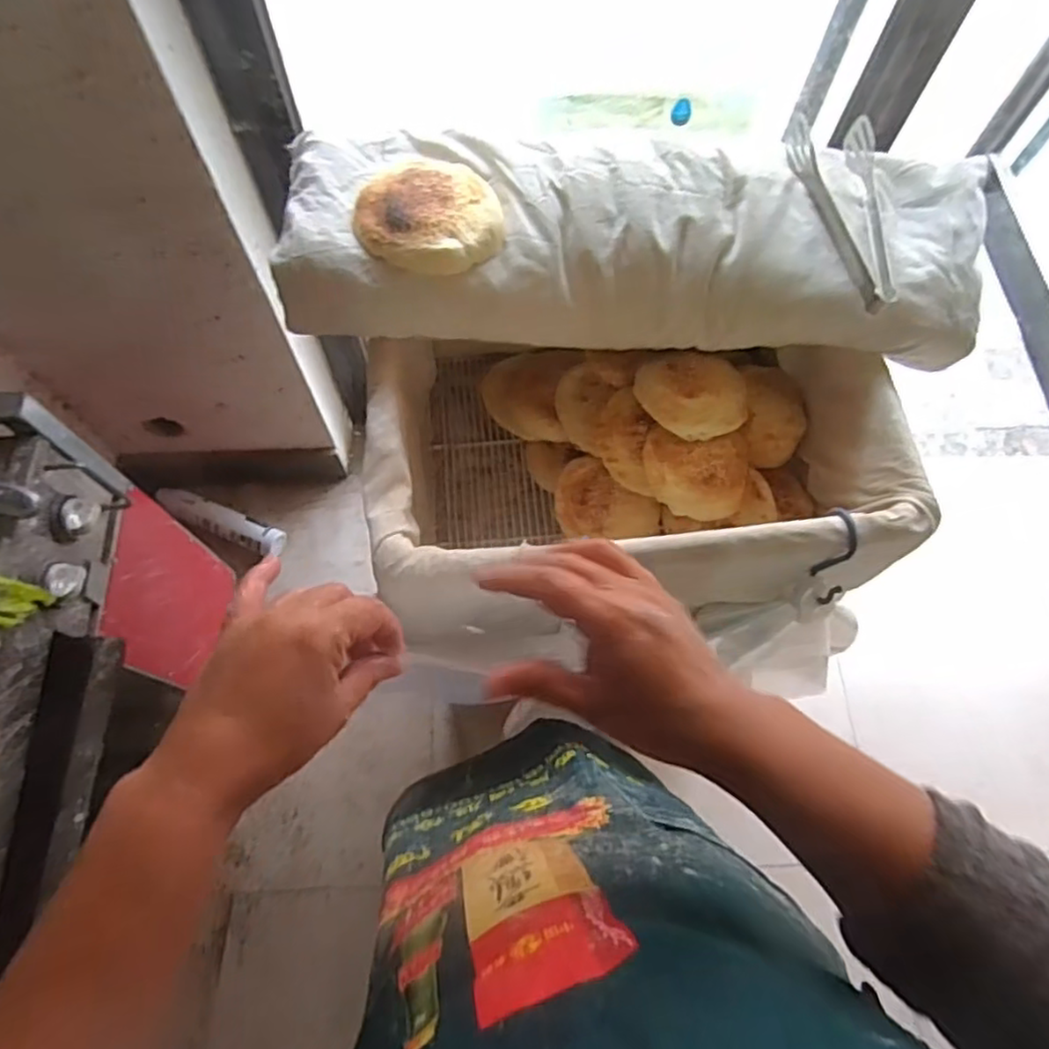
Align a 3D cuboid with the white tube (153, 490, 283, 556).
[{"bbox_3d":[-0.613,-0.007,1.361,0.282,0.077,0.063,20,68,7],"label":"white tube"}]

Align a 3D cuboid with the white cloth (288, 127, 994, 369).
[{"bbox_3d":[0.116,-0.299,0.726,0.722,0.116,0.237,-1,67,-1],"label":"white cloth"}]

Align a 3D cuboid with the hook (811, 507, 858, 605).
[{"bbox_3d":[0.311,0.036,0.674,0.013,0.114,0.044,-4,40,-3],"label":"hook"}]

